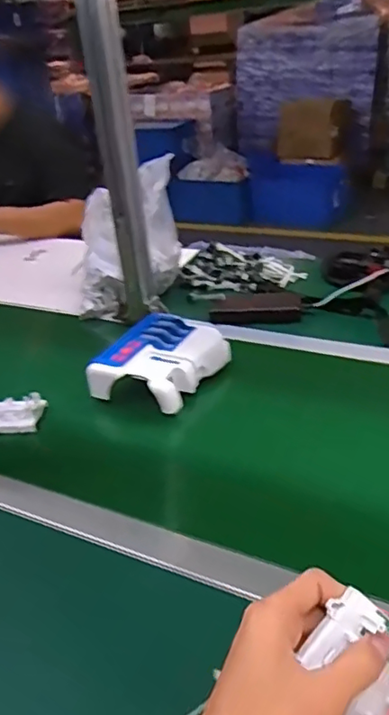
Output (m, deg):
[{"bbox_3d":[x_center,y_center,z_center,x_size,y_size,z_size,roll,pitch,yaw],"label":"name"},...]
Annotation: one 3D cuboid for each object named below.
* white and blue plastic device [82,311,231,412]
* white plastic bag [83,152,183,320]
[{"bbox_3d":[-0.043,0.003,0.867,0.153,0.052,0.188,7,32,21],"label":"white and blue plastic device"},{"bbox_3d":[-0.127,-0.216,1.108,0.192,0.233,0.223,-3,30,5],"label":"white plastic bag"}]

